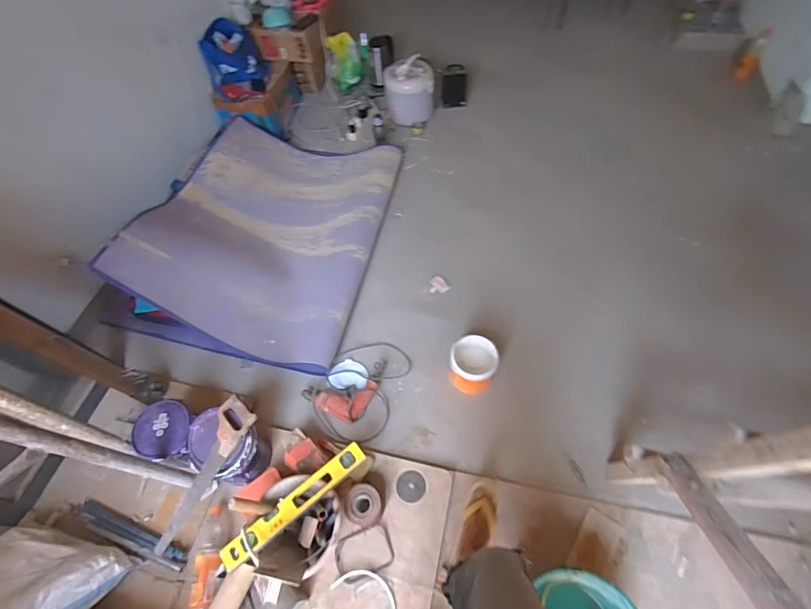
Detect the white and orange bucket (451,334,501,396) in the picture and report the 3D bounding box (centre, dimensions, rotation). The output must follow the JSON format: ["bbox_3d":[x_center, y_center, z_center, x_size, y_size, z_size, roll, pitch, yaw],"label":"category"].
[{"bbox_3d":[0.235,0.213,1.455,0.157,0.150,0.157,-1,59,2],"label":"white and orange bucket"}]

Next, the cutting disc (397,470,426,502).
[{"bbox_3d":[0.018,0.582,1.329,0.090,0.004,0.090,-1,64,2],"label":"cutting disc"}]

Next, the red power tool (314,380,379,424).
[{"bbox_3d":[-0.201,0.345,1.455,0.222,0.063,0.127,-14,60,-6],"label":"red power tool"}]

